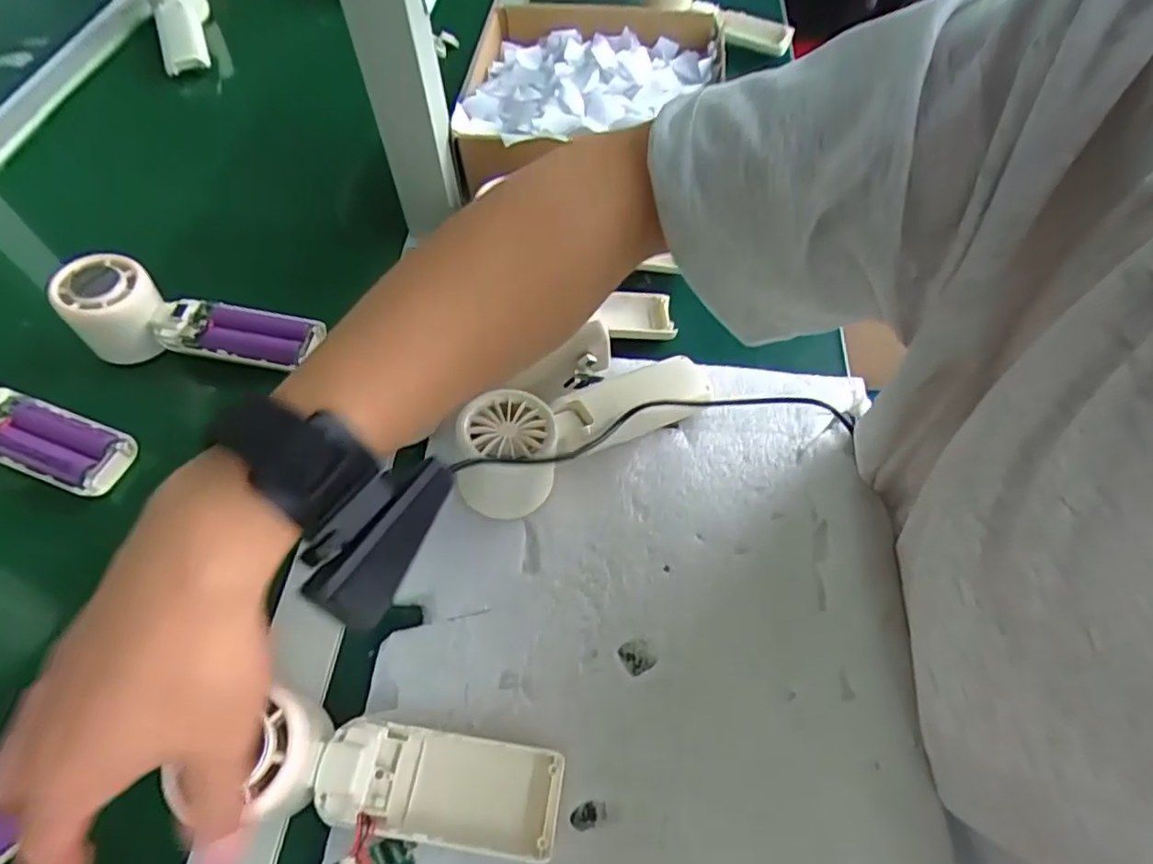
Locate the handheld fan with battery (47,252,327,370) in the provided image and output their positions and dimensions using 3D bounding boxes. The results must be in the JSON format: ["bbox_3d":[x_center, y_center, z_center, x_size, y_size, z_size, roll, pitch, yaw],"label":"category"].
[{"bbox_3d":[-0.266,-0.074,0.423,0.166,0.050,0.051,11,56,-10],"label":"handheld fan with battery"}]

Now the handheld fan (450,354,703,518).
[{"bbox_3d":[0.010,-0.009,0.361,0.163,0.057,0.055,-25,61,-15],"label":"handheld fan"}]

